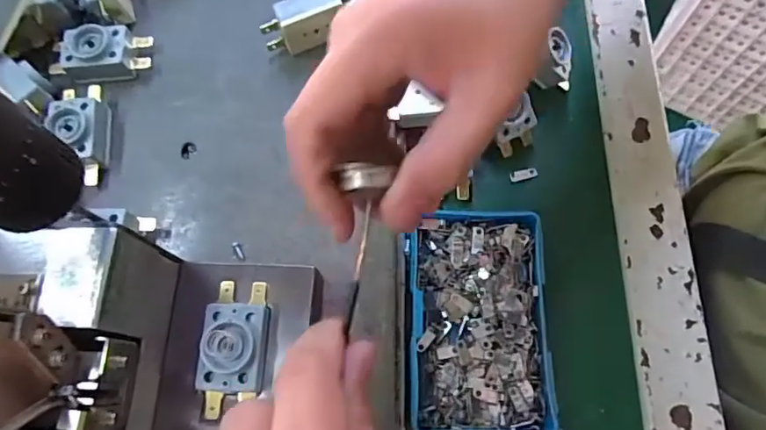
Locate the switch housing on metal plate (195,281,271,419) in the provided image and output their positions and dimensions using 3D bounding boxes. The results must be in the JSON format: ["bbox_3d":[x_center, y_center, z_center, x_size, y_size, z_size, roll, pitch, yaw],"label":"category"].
[{"bbox_3d":[-0.066,0.059,0.237,0.028,0.013,0.058,1,70,2],"label":"switch housing on metal plate"}]

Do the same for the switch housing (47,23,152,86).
[{"bbox_3d":[-0.171,-0.097,0.315,0.059,0.019,0.026,-6,70,0],"label":"switch housing"}]

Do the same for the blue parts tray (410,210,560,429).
[{"bbox_3d":[0.051,0.055,0.281,0.070,0.022,0.113,0,70,2],"label":"blue parts tray"}]

